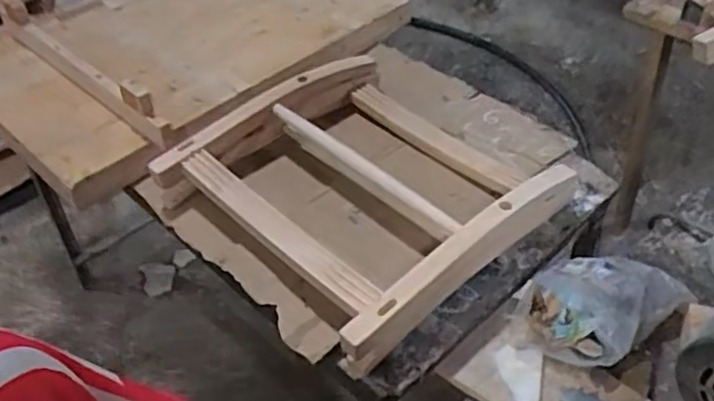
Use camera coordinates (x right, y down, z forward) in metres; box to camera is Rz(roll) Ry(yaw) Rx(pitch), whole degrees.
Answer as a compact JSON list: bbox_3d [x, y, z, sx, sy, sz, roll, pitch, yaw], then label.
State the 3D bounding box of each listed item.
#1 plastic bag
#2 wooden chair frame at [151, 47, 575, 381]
[{"bbox_3d":[0.339,0.133,0.986,0.224,0.099,0.151,-33,51,-29],"label":"plastic bag"},{"bbox_3d":[0.007,-0.037,1.104,0.459,0.095,0.480,-34,51,-30],"label":"wooden chair frame"}]

